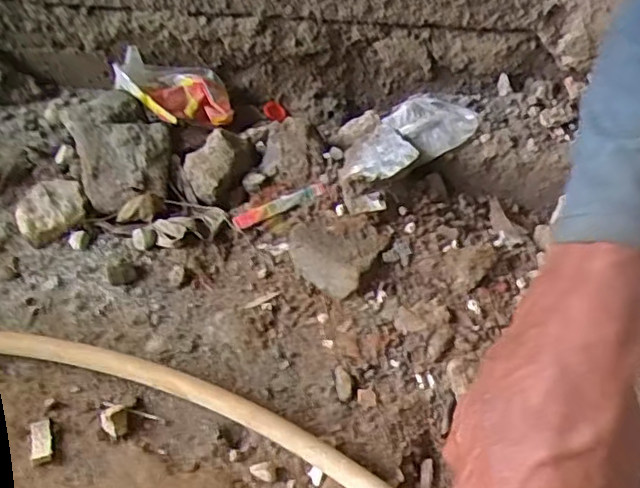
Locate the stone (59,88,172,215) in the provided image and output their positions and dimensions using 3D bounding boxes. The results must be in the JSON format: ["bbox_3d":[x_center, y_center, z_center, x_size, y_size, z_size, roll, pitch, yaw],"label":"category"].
[{"bbox_3d":[-0.219,-0.103,0.716,0.104,0.054,0.171,-19,51,-16],"label":"stone"}]

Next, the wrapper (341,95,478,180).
[{"bbox_3d":[0.089,-0.117,0.702,0.169,0.021,0.081,-28,54,-20],"label":"wrapper"}]

